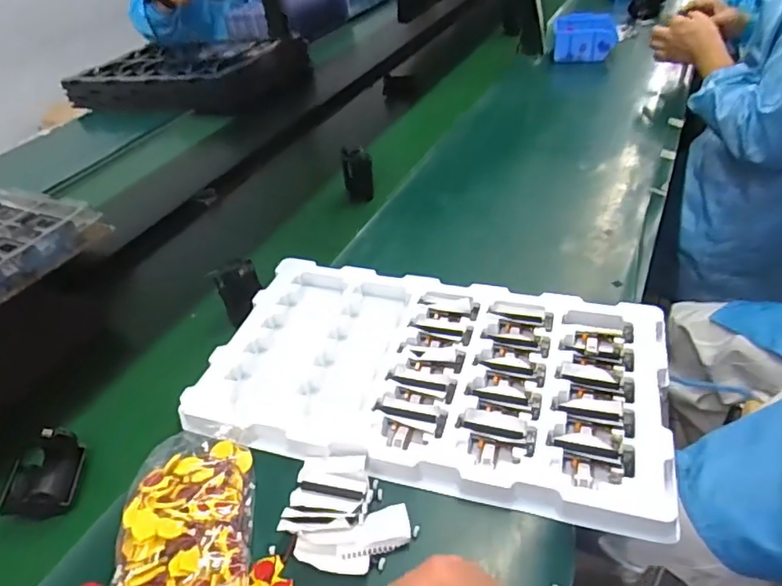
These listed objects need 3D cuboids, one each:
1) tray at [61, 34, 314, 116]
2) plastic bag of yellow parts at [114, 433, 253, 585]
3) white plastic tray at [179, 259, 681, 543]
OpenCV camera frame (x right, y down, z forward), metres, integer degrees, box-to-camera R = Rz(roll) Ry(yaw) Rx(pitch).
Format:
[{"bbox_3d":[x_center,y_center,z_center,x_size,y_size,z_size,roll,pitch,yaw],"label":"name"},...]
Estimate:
[{"bbox_3d":[-0.513,-0.553,1.428,0.559,0.107,0.317,8,41,20],"label":"tray"},{"bbox_3d":[-0.159,0.179,0.436,0.092,0.033,0.144,-11,40,-5],"label":"plastic bag of yellow parts"},{"bbox_3d":[0.039,0.077,0.555,0.428,0.031,0.252,6,42,14],"label":"white plastic tray"}]

